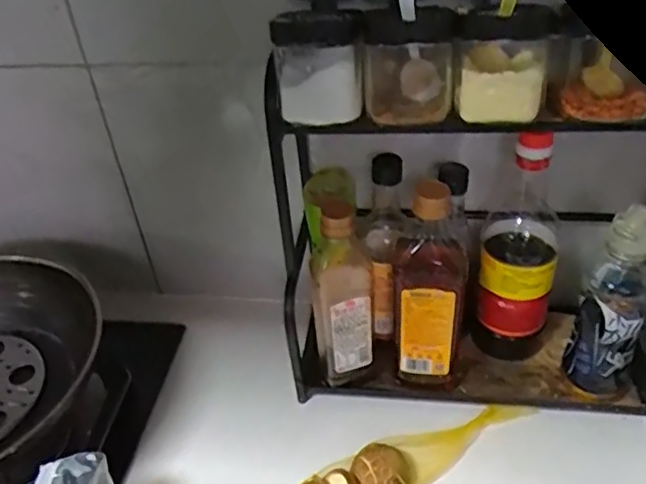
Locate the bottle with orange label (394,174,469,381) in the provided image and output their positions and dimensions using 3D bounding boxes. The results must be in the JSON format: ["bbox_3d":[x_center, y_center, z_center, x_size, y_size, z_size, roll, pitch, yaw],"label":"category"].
[{"bbox_3d":[0.113,0.054,0.655,0.078,0.269,0.075,7,40,15],"label":"bottle with orange label"}]

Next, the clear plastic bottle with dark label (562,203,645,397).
[{"bbox_3d":[0.293,0.069,0.629,0.065,0.238,0.063,15,43,24],"label":"clear plastic bottle with dark label"}]

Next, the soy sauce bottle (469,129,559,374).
[{"bbox_3d":[0.217,0.010,0.673,0.079,0.279,0.082,12,42,21],"label":"soy sauce bottle"}]

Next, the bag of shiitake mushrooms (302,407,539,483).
[{"bbox_3d":[0.091,0.220,0.639,0.283,0.040,0.070,-26,43,-24],"label":"bag of shiitake mushrooms"}]

